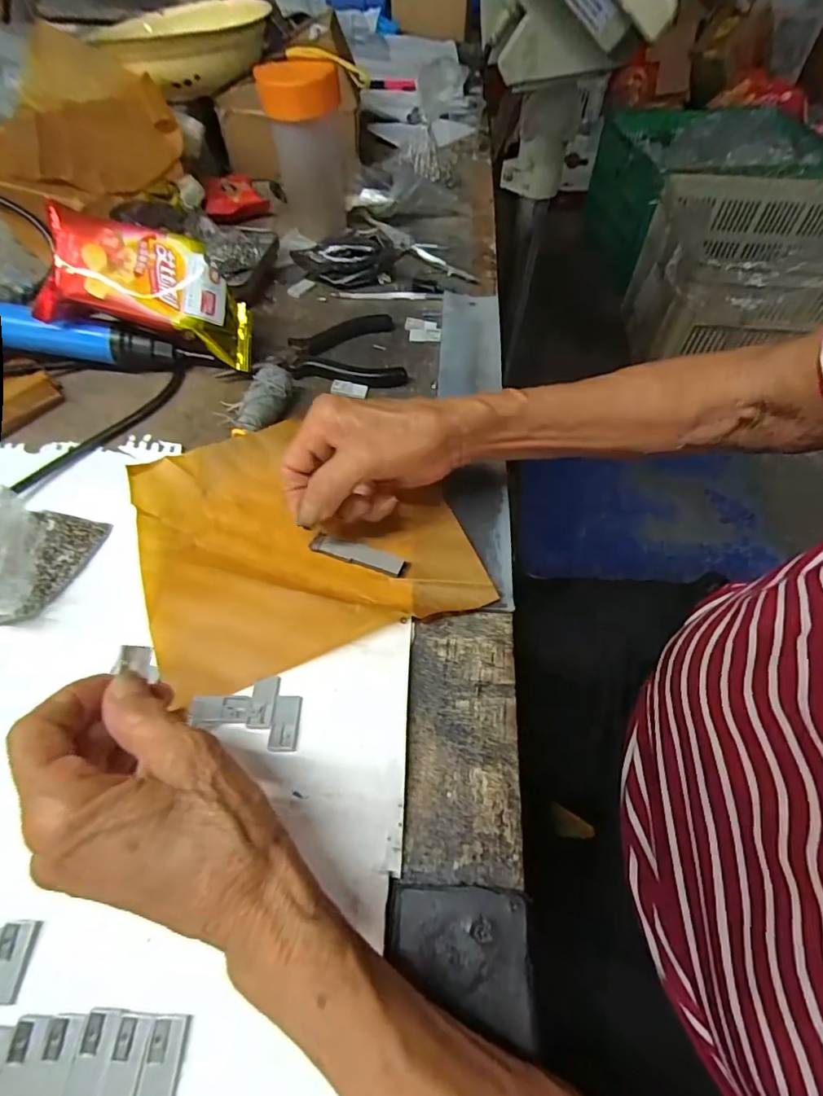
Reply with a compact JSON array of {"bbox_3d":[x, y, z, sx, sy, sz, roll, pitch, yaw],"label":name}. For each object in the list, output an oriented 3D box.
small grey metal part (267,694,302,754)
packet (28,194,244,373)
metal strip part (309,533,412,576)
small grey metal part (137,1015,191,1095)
[{"bbox_3d":[-0.065,0.090,0.265,0.014,0.004,0.028,1,55,-1],"label":"small grey metal part"},{"bbox_3d":[-0.196,-0.196,0.389,0.151,0.033,0.076,14,92,-11],"label":"packet"},{"bbox_3d":[-0.034,0.004,0.328,0.066,0.006,0.013,18,57,11],"label":"metal strip part"},{"bbox_3d":[-0.096,0.199,0.199,0.013,0.004,0.027,2,55,0],"label":"small grey metal part"}]

